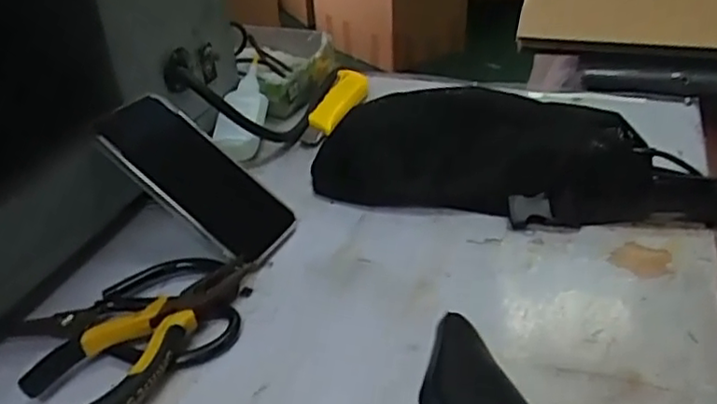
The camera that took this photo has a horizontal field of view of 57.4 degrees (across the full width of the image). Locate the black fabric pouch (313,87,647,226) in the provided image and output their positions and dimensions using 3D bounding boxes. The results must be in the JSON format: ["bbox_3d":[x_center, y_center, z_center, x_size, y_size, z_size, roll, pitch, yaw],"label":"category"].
[{"bbox_3d":[0.100,-0.044,0.548,0.266,0.062,0.114,10,35,20],"label":"black fabric pouch"}]

